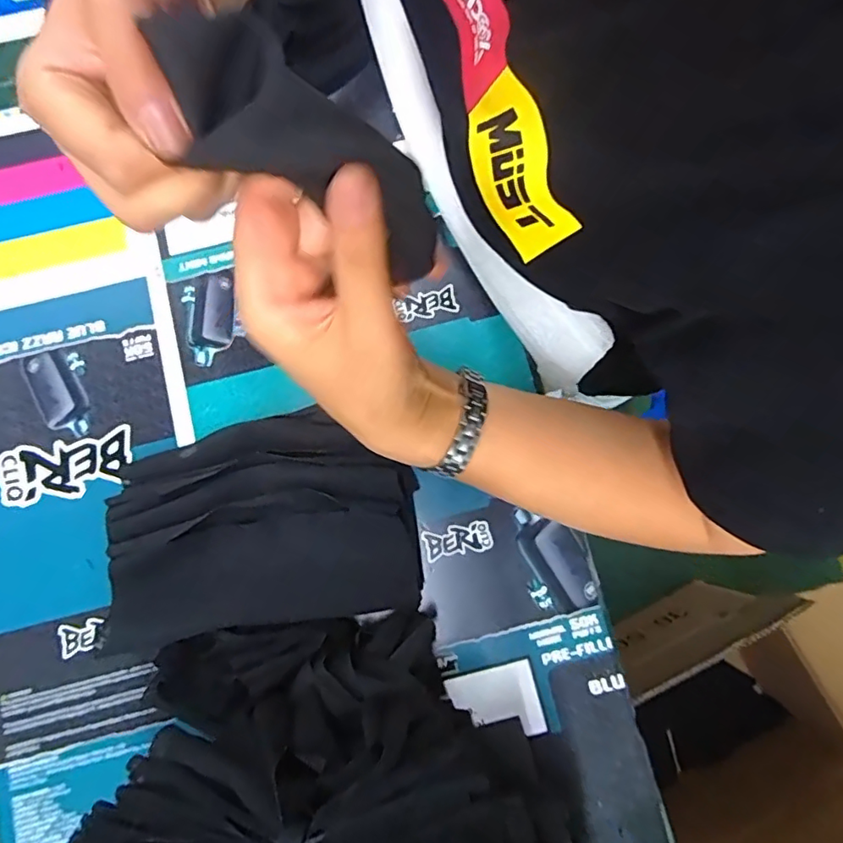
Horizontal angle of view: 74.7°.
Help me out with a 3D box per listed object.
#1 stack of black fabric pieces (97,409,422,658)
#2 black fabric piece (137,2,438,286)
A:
[{"bbox_3d":[-0.092,0.056,0.323,0.166,0.043,0.120,-10,80,-2],"label":"stack of black fabric pieces"},{"bbox_3d":[-0.041,-0.100,0.197,0.118,0.019,0.052,35,81,-12],"label":"black fabric piece"}]

